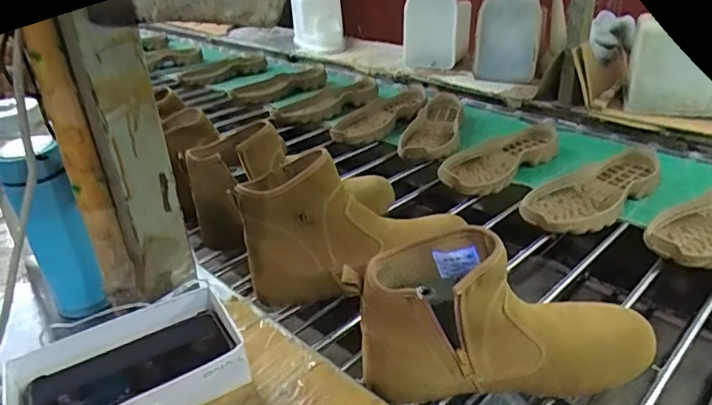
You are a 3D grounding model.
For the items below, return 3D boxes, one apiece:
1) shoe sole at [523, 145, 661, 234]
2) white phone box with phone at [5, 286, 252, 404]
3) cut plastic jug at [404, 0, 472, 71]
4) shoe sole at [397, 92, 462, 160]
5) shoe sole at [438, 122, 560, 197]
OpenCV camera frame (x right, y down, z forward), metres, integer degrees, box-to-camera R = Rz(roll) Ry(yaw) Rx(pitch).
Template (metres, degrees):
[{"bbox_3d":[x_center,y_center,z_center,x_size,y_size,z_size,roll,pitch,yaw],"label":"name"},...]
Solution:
[{"bbox_3d":[0.369,-0.023,0.818,0.292,0.039,0.114,-22,38,-33],"label":"shoe sole"},{"bbox_3d":[-0.198,0.156,0.475,0.193,0.053,0.112,-20,32,-25],"label":"white phone box with phone"},{"bbox_3d":[0.220,-0.490,1.401,0.169,0.262,0.141,6,31,7],"label":"cut plastic jug"},{"bbox_3d":[0.171,-0.168,1.090,0.104,0.036,0.298,12,32,16],"label":"shoe sole"},{"bbox_3d":[0.252,-0.082,0.930,0.282,0.040,0.118,-20,38,-32],"label":"shoe sole"}]

